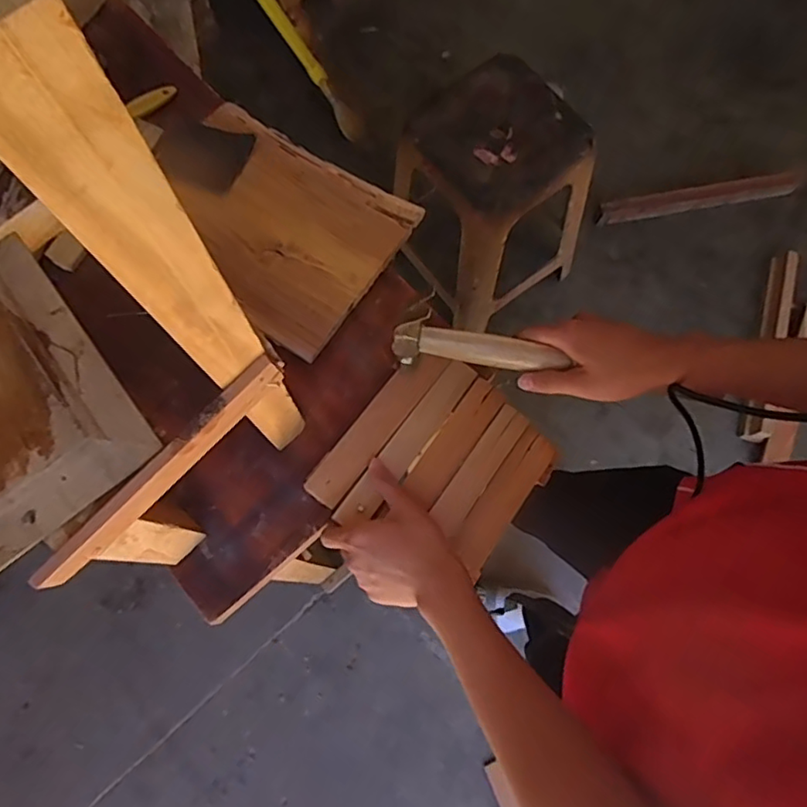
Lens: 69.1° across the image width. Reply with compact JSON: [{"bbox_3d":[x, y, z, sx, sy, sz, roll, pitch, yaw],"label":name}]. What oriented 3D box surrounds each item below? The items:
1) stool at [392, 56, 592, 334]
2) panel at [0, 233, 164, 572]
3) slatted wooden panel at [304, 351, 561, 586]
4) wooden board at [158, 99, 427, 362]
[{"bbox_3d":[0.168,-0.395,1.184,0.281,0.388,0.299,-38,76,-10],"label":"stool"},{"bbox_3d":[-0.293,-0.006,0.422,0.149,0.014,0.216,-38,76,-10],"label":"panel"},{"bbox_3d":[0.034,0.064,0.599,0.186,0.024,0.197,38,77,11],"label":"slatted wooden panel"},{"bbox_3d":[-0.158,-0.216,0.694,0.287,0.028,0.227,33,76,10],"label":"wooden board"}]

